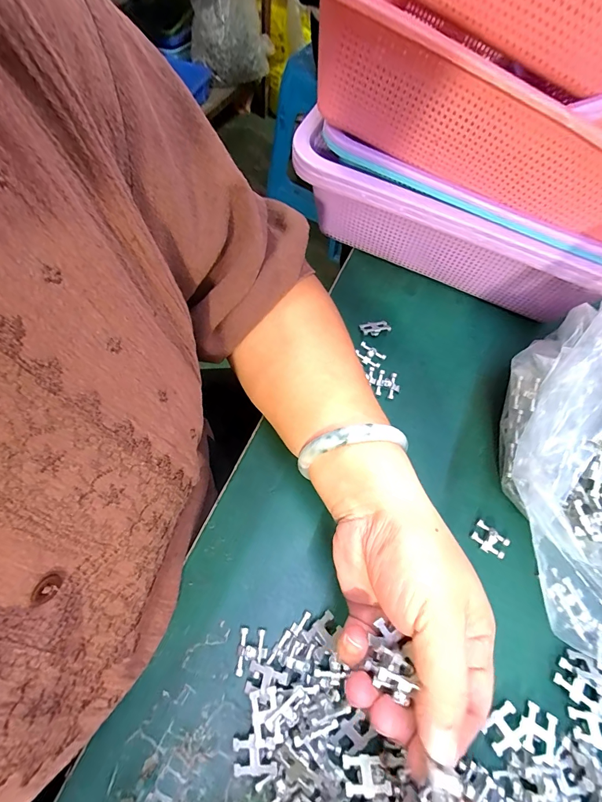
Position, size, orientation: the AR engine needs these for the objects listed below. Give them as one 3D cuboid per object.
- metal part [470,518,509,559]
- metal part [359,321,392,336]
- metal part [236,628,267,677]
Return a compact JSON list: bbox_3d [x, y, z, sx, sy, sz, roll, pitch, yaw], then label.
[{"bbox_3d":[0.135,0.099,0.262,0.024,0.004,0.017,31,67,11],"label":"metal part"},{"bbox_3d":[0.065,-0.065,0.324,0.024,0.008,0.014,-3,66,-6],"label":"metal part"},{"bbox_3d":[-0.030,0.151,0.221,0.017,0.005,0.024,2,66,-4],"label":"metal part"}]

